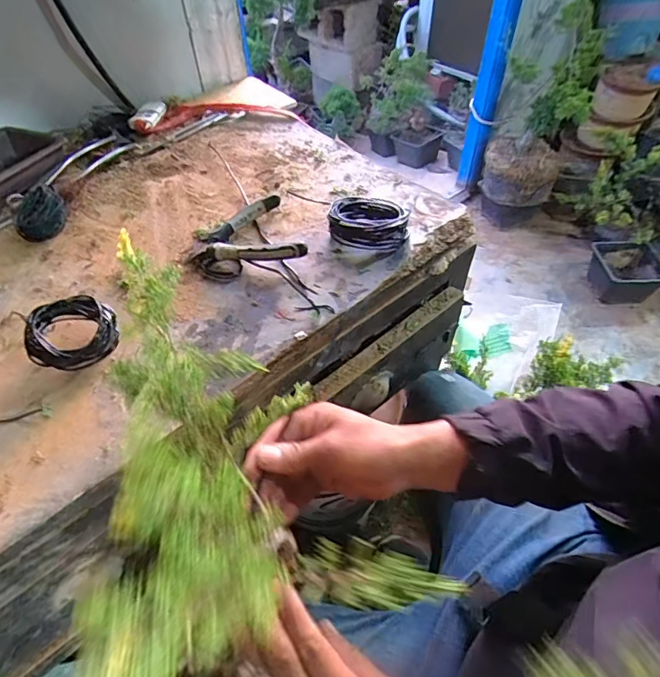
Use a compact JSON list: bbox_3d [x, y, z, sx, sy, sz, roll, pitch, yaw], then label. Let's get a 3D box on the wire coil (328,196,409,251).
[{"bbox_3d":[0.047,-0.142,0.554,0.090,0.034,0.077,5,50,6],"label":"wire coil"}]

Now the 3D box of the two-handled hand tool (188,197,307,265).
[{"bbox_3d":[-0.106,-0.117,0.548,0.126,0.028,0.118,-17,51,-12],"label":"two-handled hand tool"}]

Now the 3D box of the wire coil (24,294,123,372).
[{"bbox_3d":[-0.251,-0.005,0.446,0.081,0.017,0.069,-27,96,-22],"label":"wire coil"}]

